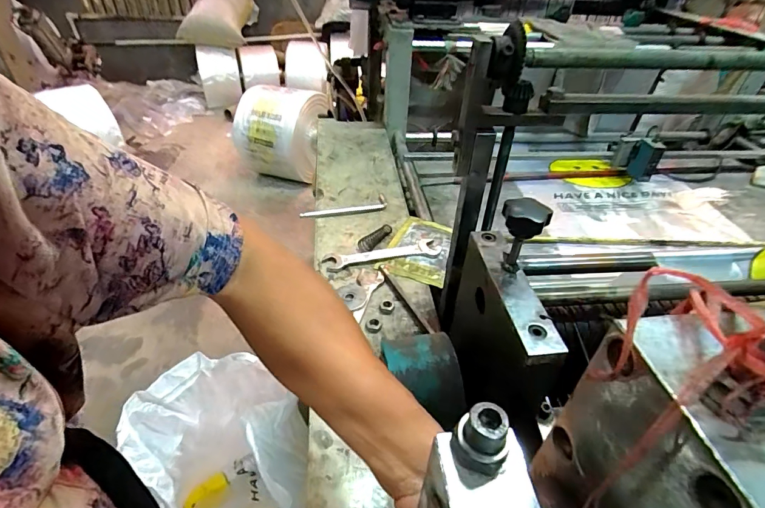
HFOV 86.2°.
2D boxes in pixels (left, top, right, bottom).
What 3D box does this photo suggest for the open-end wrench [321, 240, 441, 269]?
[{"bbox_3d":[0.001,-0.001,0.614,0.172,0.007,0.038,-9,42,-15],"label":"open-end wrench"}]

